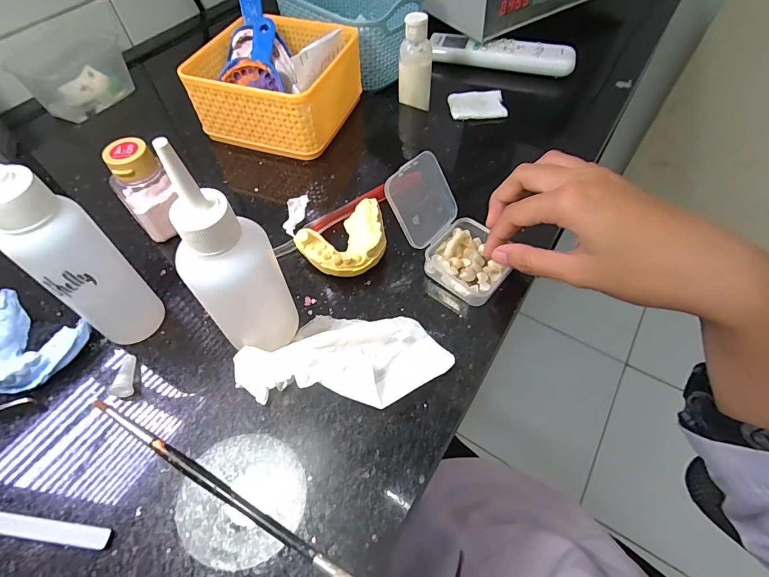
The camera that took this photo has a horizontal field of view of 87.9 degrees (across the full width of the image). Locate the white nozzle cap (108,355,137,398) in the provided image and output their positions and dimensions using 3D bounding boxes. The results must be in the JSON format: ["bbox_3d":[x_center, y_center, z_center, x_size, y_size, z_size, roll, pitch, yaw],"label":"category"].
[{"bbox_3d":[-0.164,0.054,0.251,0.010,0.010,0.033,-14,43,-8],"label":"white nozzle cap"}]

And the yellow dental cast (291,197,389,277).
[{"bbox_3d":[-0.026,-0.033,0.297,0.064,0.027,0.048,-31,61,-18],"label":"yellow dental cast"}]

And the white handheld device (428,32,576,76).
[{"bbox_3d":[0.144,-0.291,0.494,0.173,0.019,0.051,13,57,10],"label":"white handheld device"}]

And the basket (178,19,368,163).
[{"bbox_3d":[-0.103,-0.202,0.392,0.132,0.068,0.134,17,58,13],"label":"basket"}]

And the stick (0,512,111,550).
[{"bbox_3d":[-0.209,0.122,0.209,0.135,0.006,0.010,6,56,5],"label":"stick"}]

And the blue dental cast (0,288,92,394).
[{"bbox_3d":[-0.233,0.038,0.259,0.068,0.021,0.055,15,58,11],"label":"blue dental cast"}]

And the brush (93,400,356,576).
[{"bbox_3d":[-0.094,0.106,0.217,0.190,0.006,0.006,25,60,17],"label":"brush"}]

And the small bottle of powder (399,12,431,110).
[{"bbox_3d":[0.031,-0.226,0.398,0.032,0.079,0.023,4,56,4],"label":"small bottle of powder"}]

